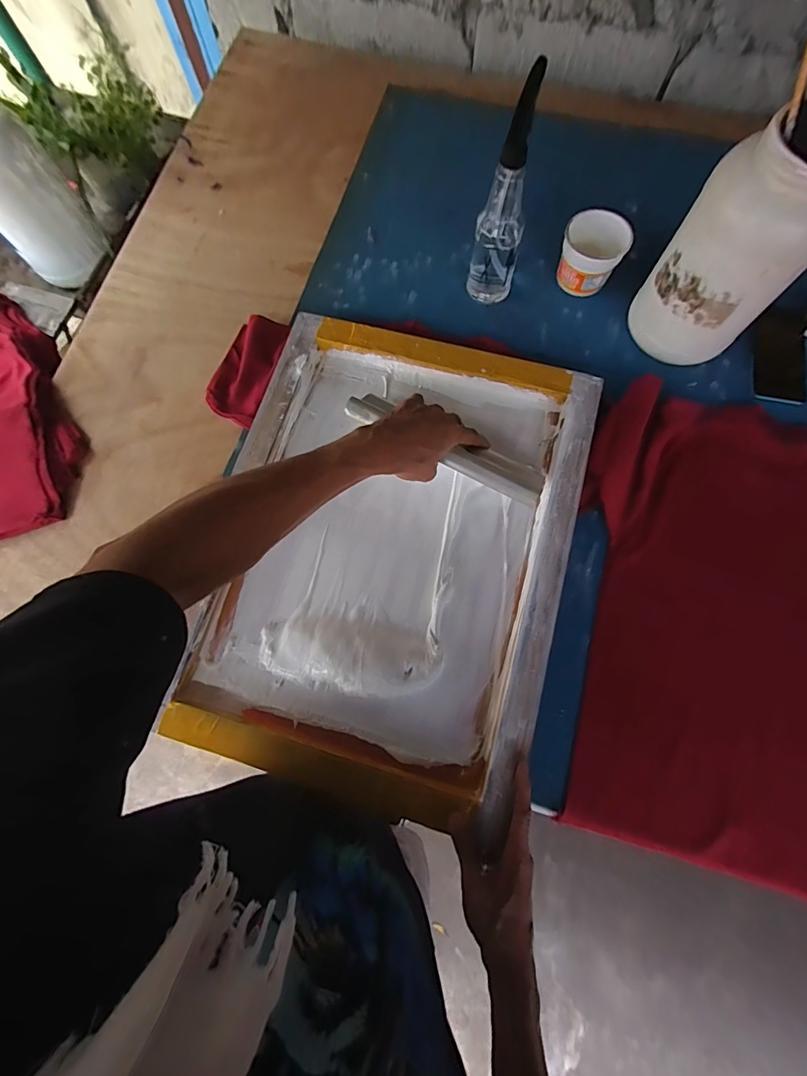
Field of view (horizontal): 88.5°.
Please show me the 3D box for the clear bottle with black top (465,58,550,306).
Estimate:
[{"bbox_3d":[0.137,-0.451,0.563,0.067,0.238,0.073,11,76,5],"label":"clear bottle with black top"}]

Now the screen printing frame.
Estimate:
[{"bbox_3d":[-0.022,0.003,0.550,0.451,0.040,0.598,15,76,6],"label":"screen printing frame"}]

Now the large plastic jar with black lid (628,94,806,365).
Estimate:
[{"bbox_3d":[0.414,-0.354,0.513,0.155,0.272,0.126,35,79,10],"label":"large plastic jar with black lid"}]

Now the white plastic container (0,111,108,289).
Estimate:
[{"bbox_3d":[-0.654,-0.587,0.704,0.153,0.228,0.163,-43,78,-10],"label":"white plastic container"}]

